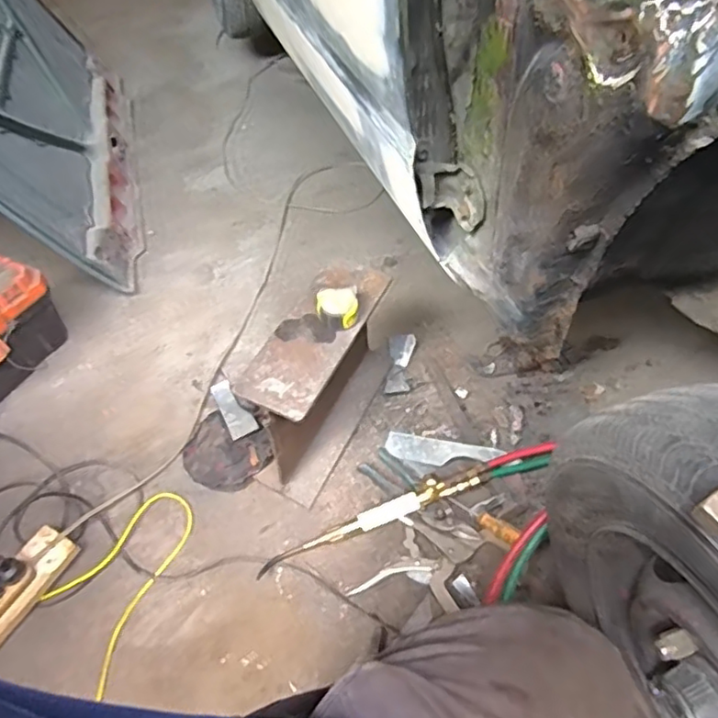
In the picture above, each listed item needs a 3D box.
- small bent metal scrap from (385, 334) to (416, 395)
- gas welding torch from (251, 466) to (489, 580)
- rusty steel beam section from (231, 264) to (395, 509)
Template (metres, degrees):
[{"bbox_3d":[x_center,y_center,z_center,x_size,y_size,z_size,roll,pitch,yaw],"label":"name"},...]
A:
[{"bbox_3d":[0.081,0.013,1.240,0.051,0.025,0.130,6,64,10],"label":"small bent metal scrap"},{"bbox_3d":[0.029,0.260,1.002,0.416,0.065,0.044,-19,51,-12],"label":"gas welding torch"},{"bbox_3d":[-0.057,0.032,1.079,0.121,0.271,0.358,19,53,20],"label":"rusty steel beam section"}]

